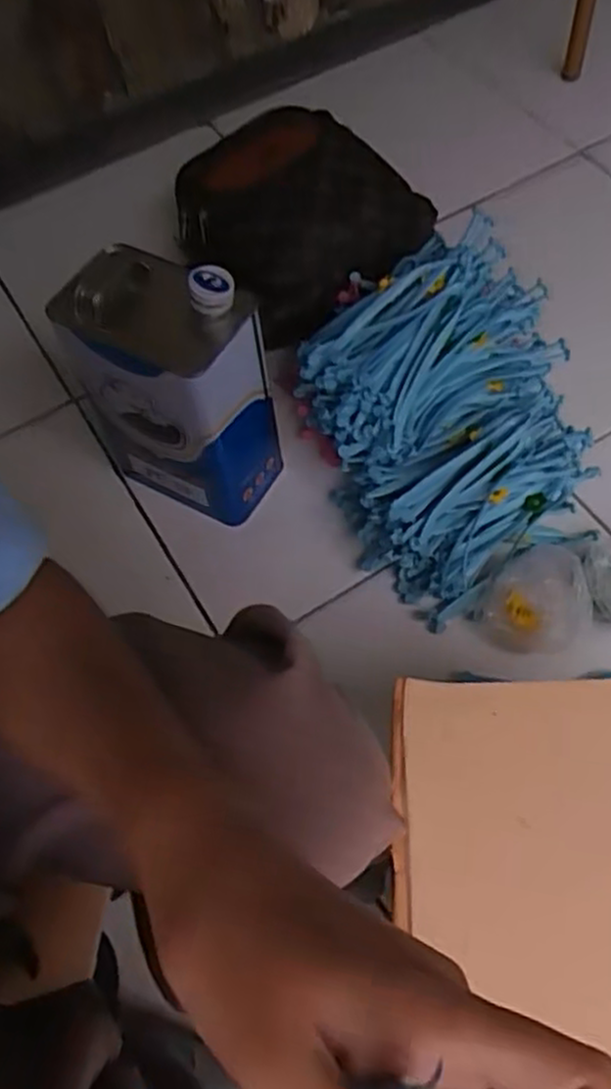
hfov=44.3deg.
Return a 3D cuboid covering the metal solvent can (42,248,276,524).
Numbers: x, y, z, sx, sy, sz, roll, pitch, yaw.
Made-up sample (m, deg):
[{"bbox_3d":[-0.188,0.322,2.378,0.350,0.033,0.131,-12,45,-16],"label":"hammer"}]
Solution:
[{"bbox_3d":[-0.128,-0.151,0.737,0.181,0.256,0.103,23,65,16],"label":"metal solvent can"}]

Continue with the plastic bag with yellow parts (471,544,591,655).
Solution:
[{"bbox_3d":[0.220,0.049,0.717,0.099,0.042,0.106,9,62,9],"label":"plastic bag with yellow parts"}]

